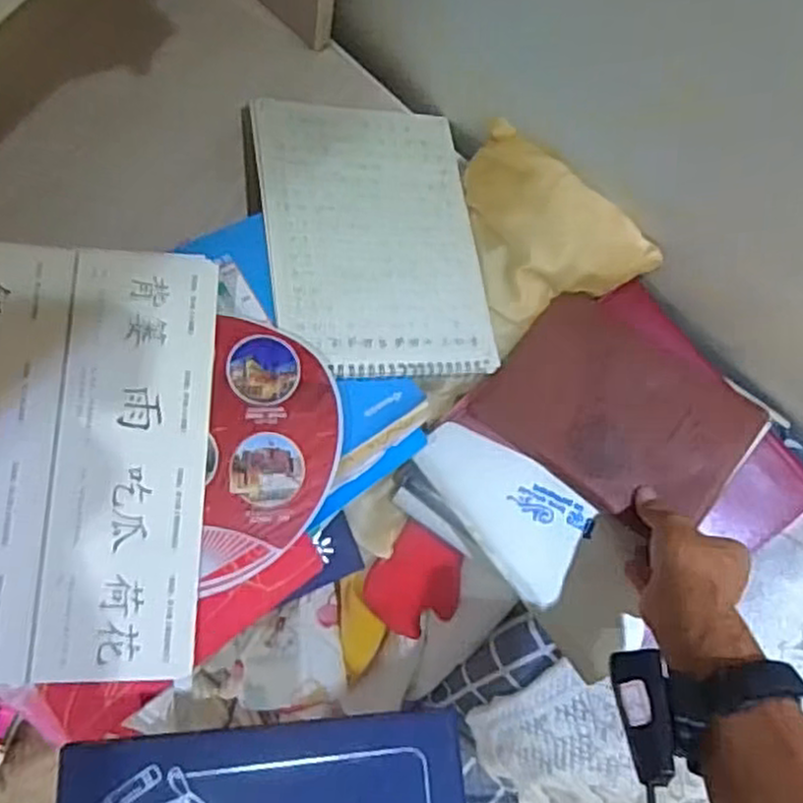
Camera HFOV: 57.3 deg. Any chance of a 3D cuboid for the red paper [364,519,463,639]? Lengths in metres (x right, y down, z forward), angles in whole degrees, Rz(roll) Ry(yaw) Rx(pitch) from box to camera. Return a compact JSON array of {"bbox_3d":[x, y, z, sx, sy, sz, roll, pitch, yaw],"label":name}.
[{"bbox_3d":[0.020,0.204,0.821,0.105,0.015,0.136,33,111,-12],"label":"red paper"}]

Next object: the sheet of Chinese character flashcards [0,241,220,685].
[{"bbox_3d":[-0.253,0.035,0.510,0.228,0.007,0.300,3,77,-14],"label":"sheet of Chinese character flashcards"}]

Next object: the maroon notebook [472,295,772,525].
[{"bbox_3d":[0.192,0.010,0.653,0.211,0.021,0.151,37,86,15],"label":"maroon notebook"}]

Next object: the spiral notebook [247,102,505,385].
[{"bbox_3d":[-0.023,-0.145,0.638,0.184,0.009,0.257,-4,73,-20],"label":"spiral notebook"}]

